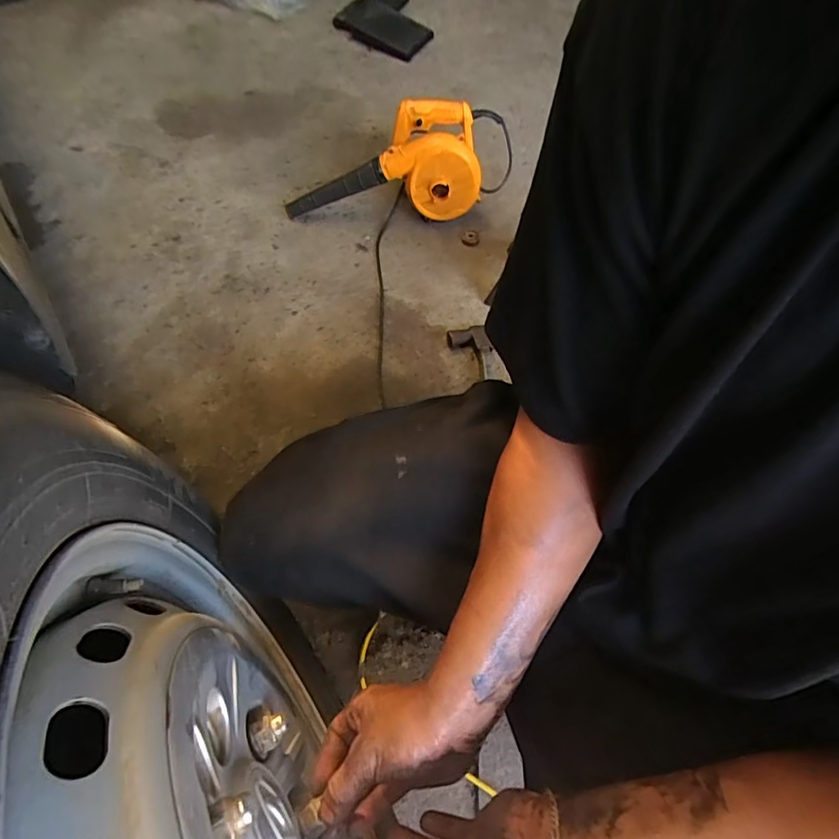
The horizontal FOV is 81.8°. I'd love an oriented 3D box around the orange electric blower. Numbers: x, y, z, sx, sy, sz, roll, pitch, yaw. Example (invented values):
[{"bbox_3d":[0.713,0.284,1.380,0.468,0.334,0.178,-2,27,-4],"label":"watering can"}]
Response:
[{"bbox_3d":[-0.034,-0.497,0.970,0.482,0.156,0.163,-9,67,-4],"label":"orange electric blower"}]

